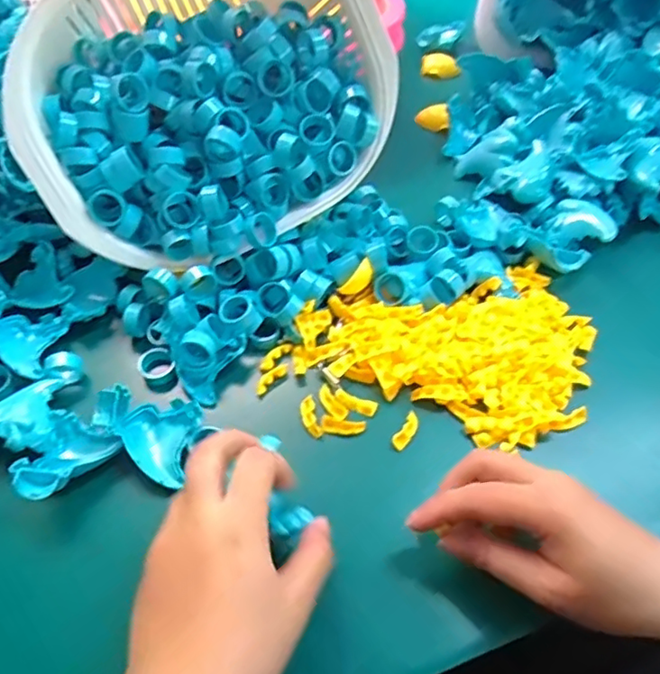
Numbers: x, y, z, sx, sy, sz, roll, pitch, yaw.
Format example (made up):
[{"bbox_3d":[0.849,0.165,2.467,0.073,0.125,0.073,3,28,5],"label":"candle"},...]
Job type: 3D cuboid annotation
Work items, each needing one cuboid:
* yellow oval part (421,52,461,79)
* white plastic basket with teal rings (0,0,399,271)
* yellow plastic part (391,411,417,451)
[{"bbox_3d":[0.126,-0.308,0.677,0.023,0.023,0.065,-27,43,-20],"label":"yellow oval part"},{"bbox_3d":[-0.092,-0.174,0.453,0.271,0.211,0.100,-20,12,-7],"label":"white plastic basket with teal rings"},{"bbox_3d":[0.053,0.064,0.410,0.011,0.005,0.031,29,57,18],"label":"yellow plastic part"}]

